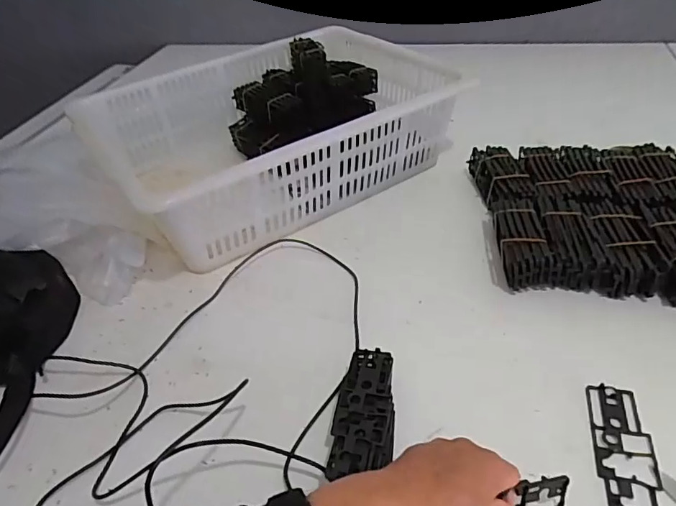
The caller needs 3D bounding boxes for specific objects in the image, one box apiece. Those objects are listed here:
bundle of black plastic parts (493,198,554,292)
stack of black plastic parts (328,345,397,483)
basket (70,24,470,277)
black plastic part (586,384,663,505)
[{"bbox_3d":[0.211,-0.014,0.585,0.054,0.046,0.135,-1,40,6],"label":"bundle of black plastic parts"},{"bbox_3d":[0.024,0.141,0.430,0.048,0.035,0.118,2,40,9],"label":"stack of black plastic parts"},{"bbox_3d":[-0.091,-0.182,0.752,0.451,0.133,0.357,-27,44,-24],"label":"basket"},{"bbox_3d":[0.231,0.160,0.403,0.044,0.004,0.120,6,41,14],"label":"black plastic part"}]

